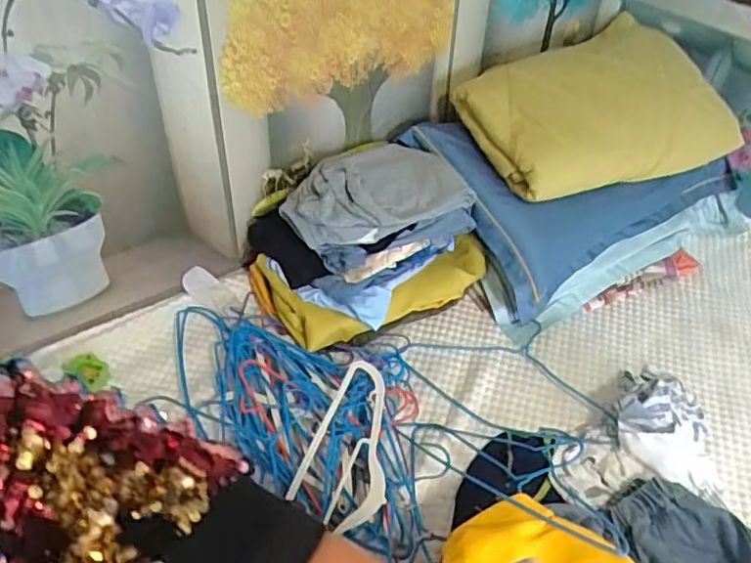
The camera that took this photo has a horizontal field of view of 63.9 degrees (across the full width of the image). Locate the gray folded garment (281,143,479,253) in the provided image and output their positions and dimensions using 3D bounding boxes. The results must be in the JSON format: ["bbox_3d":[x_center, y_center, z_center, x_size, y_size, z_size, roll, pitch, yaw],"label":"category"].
[{"bbox_3d":[-0.008,-0.169,1.140,0.320,0.096,0.205,-19,47,-23],"label":"gray folded garment"}]

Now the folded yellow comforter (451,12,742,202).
[{"bbox_3d":[0.463,-0.348,1.207,0.509,0.194,0.295,-20,47,-23],"label":"folded yellow comforter"}]

